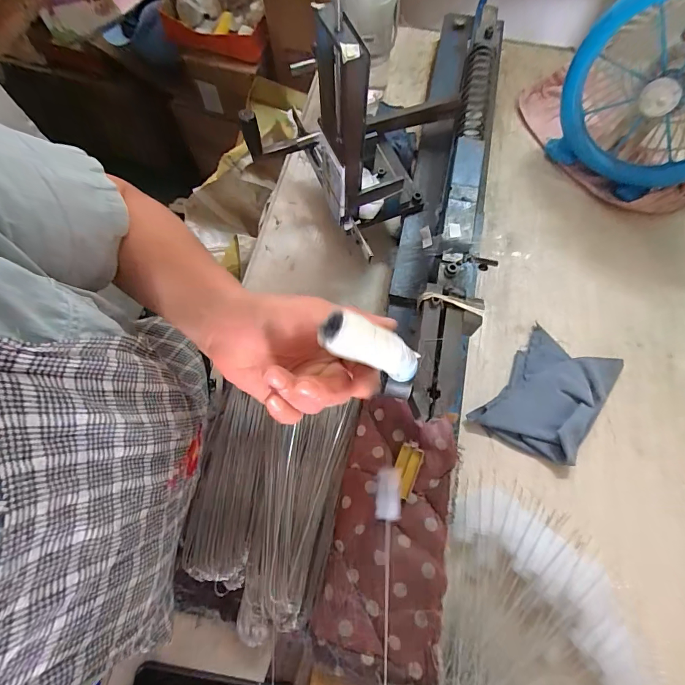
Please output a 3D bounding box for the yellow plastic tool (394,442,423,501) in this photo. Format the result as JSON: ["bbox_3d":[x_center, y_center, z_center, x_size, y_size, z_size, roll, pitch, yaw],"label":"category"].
[{"bbox_3d":[0.063,0.124,0.378,0.023,0.007,0.053,21,72,7],"label":"yellow plastic tool"}]

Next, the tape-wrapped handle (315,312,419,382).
[{"bbox_3d":[0.025,0.006,0.254,0.019,0.094,0.021,-12,65,38],"label":"tape-wrapped handle"}]

